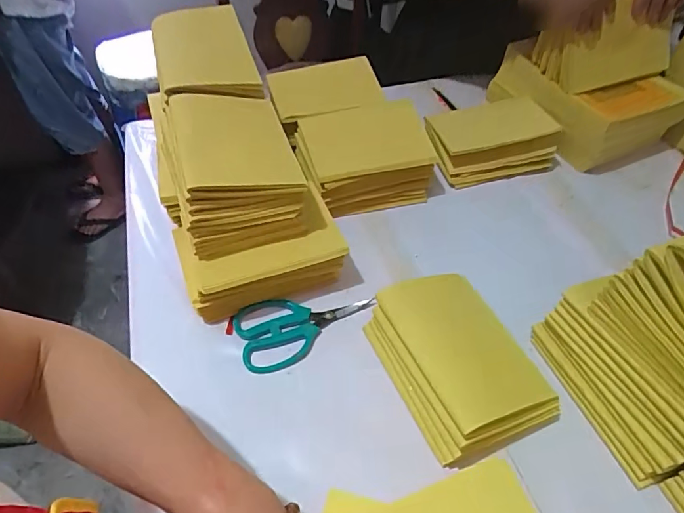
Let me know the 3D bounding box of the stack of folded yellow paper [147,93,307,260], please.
[{"bbox_3d":[-0.120,-0.094,0.508,0.133,0.085,0.164,-12,51,-12],"label":"stack of folded yellow paper"}]

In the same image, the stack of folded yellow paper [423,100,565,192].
[{"bbox_3d":[0.212,-0.171,0.690,0.172,0.069,0.106,-11,51,-11],"label":"stack of folded yellow paper"}]

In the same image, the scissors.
[{"bbox_3d":[-0.038,0.071,0.506,0.150,0.011,0.079,-16,52,-15],"label":"scissors"}]

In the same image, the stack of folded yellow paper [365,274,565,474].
[{"bbox_3d":[0.116,0.098,0.457,0.127,0.059,0.169,-20,53,-18],"label":"stack of folded yellow paper"}]

